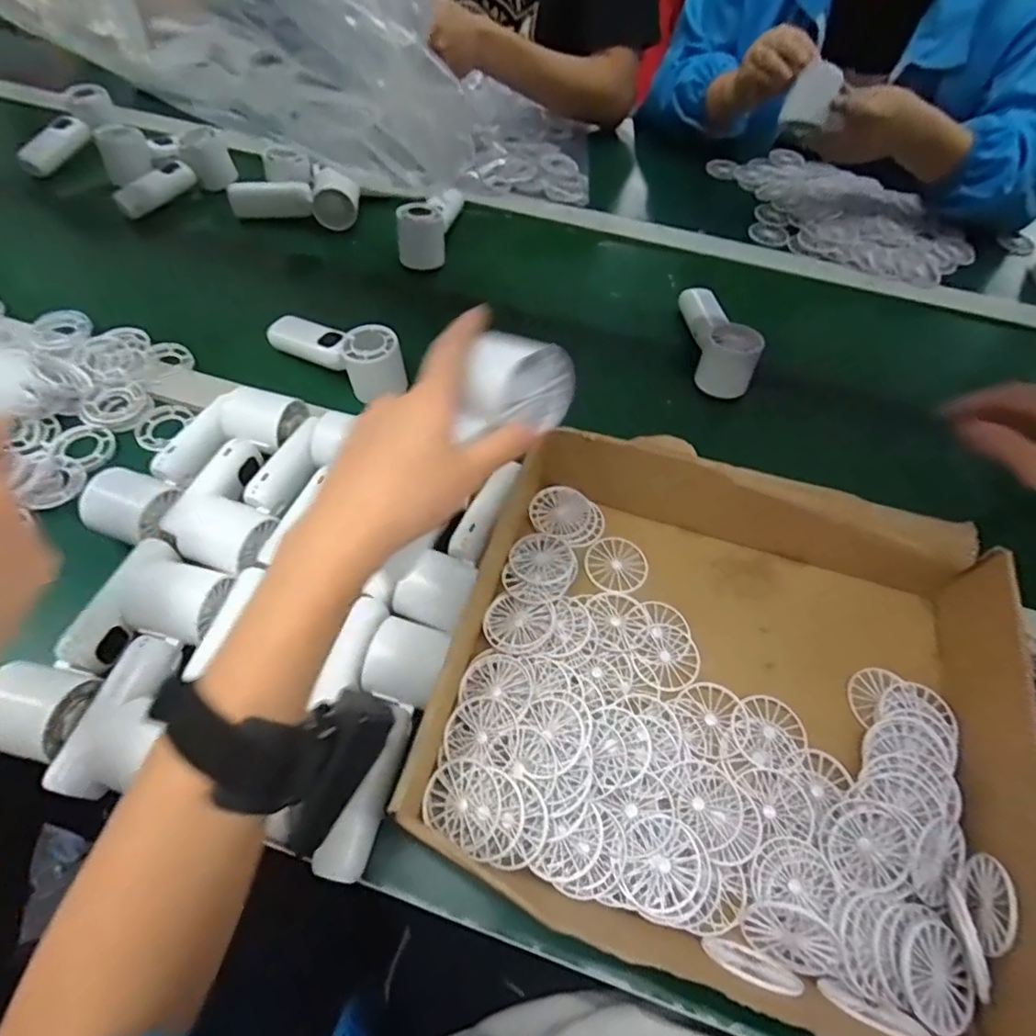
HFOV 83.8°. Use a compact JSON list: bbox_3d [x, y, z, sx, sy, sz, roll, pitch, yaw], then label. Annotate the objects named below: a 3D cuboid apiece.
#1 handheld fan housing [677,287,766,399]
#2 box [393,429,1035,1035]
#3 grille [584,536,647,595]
[{"bbox_3d":[0.211,-0.206,0.612,0.047,0.059,0.158,2,58,-1],"label":"handheld fan housing"},{"bbox_3d":[0.148,0.107,0.400,0.401,0.080,0.352,14,58,6],"label":"box"},{"bbox_3d":[0.081,0.038,0.473,0.050,0.006,0.048,1,58,-2],"label":"grille"}]

